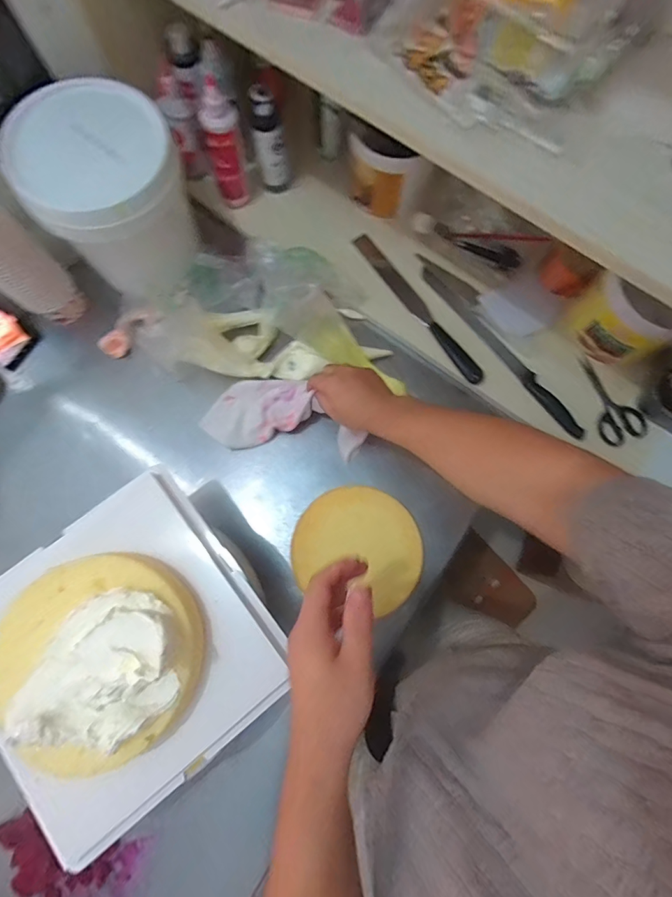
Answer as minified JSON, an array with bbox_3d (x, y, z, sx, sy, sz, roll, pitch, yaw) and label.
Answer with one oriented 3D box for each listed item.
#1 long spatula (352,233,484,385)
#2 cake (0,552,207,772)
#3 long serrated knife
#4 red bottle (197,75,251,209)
[{"bbox_3d":[0.133,-0.233,0.655,0.033,0.013,0.314,-36,79,-8],"label":"long spatula"},{"bbox_3d":[-0.229,0.198,0.367,0.187,0.067,0.190,-13,76,-3],"label":"cake"},{"bbox_3d":[0.257,-0.157,0.634,0.025,0.013,0.354,-37,79,-8],"label":"long serrated knife"},{"bbox_3d":[-0.166,-0.445,0.606,0.055,0.172,0.041,-15,77,-4],"label":"red bottle"}]

